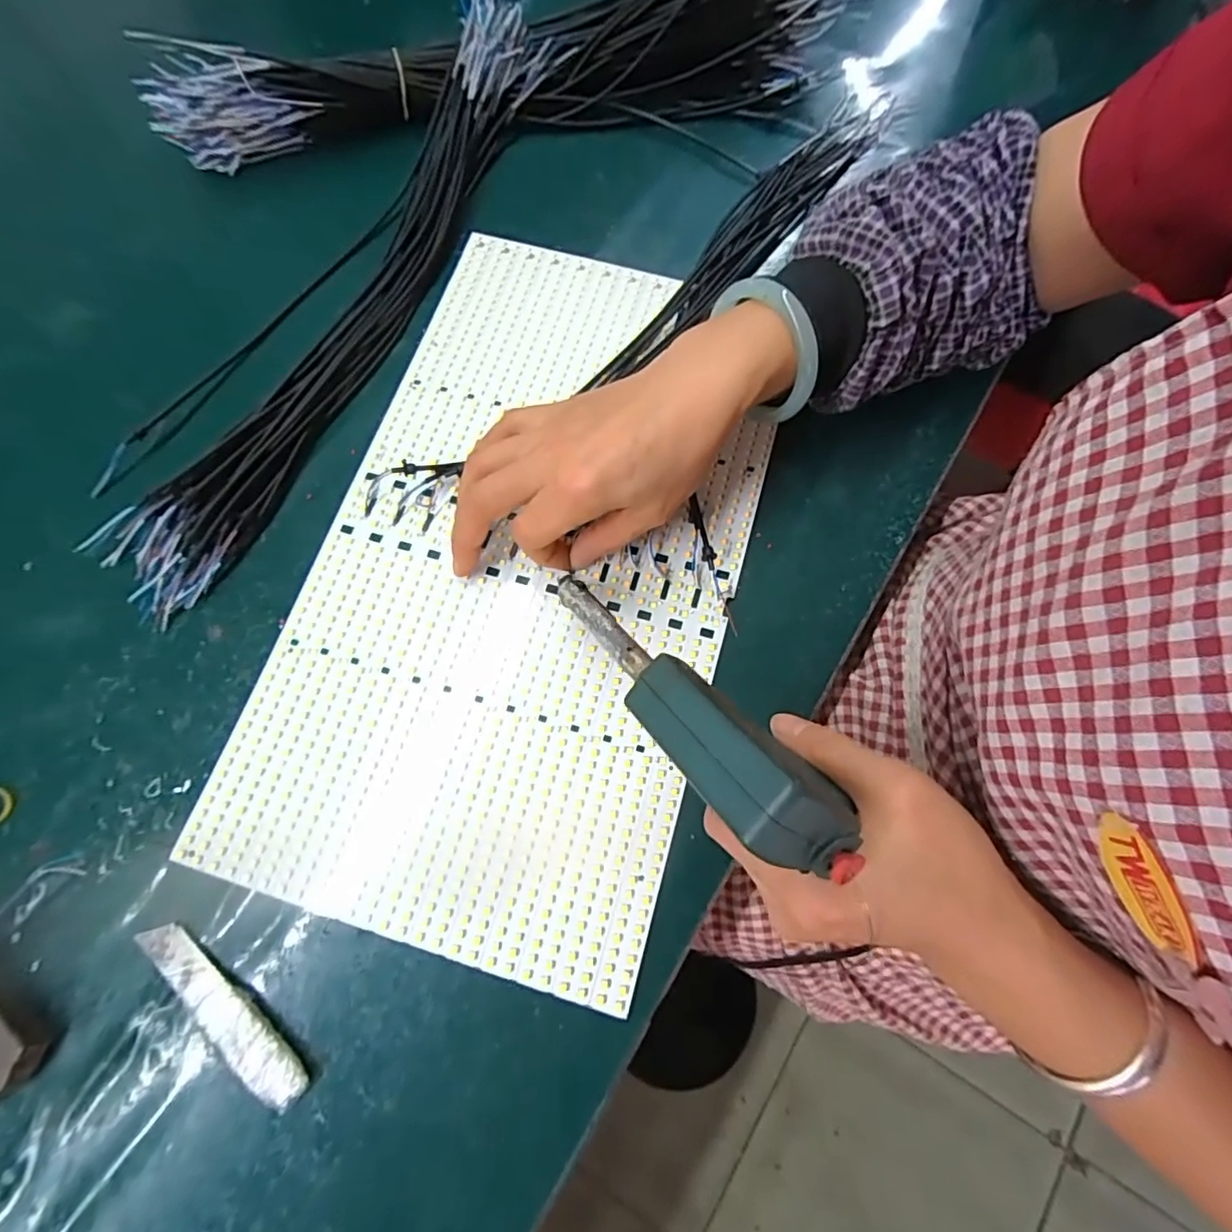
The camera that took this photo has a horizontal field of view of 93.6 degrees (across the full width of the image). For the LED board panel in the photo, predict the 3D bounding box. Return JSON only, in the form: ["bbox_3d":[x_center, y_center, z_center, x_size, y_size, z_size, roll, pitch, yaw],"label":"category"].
[{"bbox_3d":[-0.051,-0.039,0.335,0.236,0.007,0.411,16,74,5],"label":"LED board panel"}]

